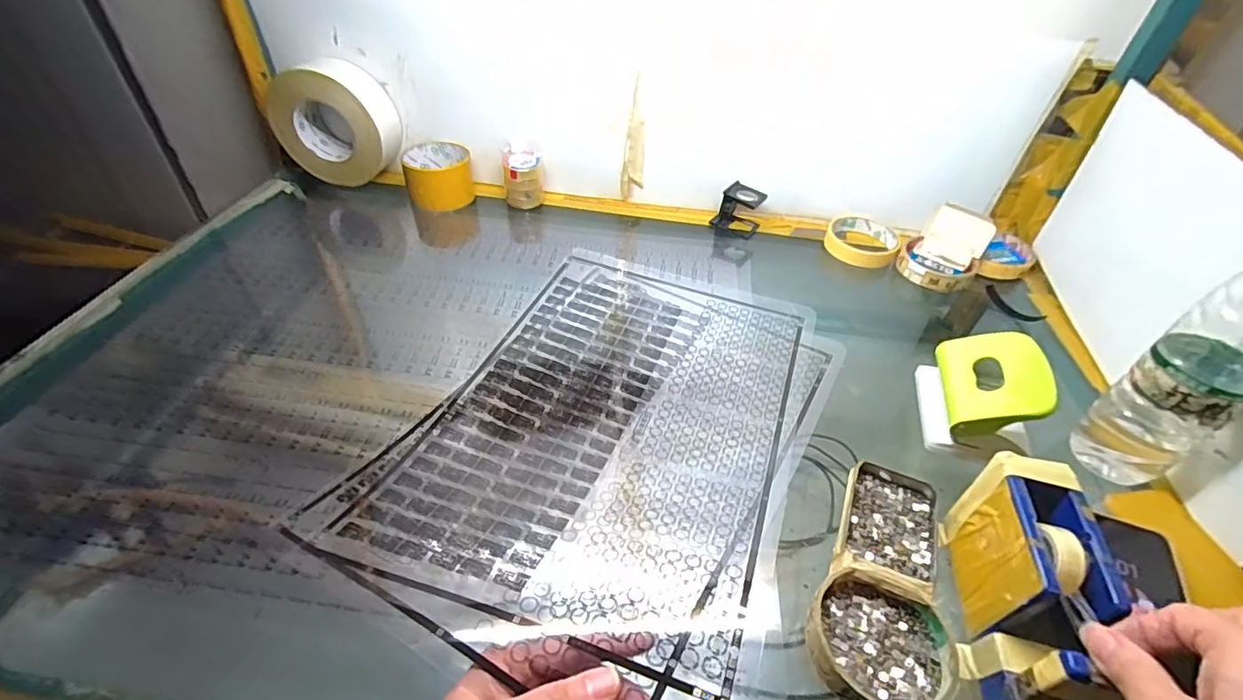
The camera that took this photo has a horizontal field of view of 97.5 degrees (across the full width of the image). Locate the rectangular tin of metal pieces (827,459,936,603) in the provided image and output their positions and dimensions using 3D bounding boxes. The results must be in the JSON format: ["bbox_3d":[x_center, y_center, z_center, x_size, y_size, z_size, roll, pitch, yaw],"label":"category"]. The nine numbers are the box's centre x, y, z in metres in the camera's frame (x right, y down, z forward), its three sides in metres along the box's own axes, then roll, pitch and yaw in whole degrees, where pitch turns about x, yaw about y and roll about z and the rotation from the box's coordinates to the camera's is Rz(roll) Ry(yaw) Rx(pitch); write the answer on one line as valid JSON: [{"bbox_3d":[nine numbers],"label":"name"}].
[{"bbox_3d":[0.189,0.123,0.384,0.064,0.017,0.104,20,45,16],"label":"rectangular tin of metal pieces"}]

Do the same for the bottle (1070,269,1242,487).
[{"bbox_3d":[0.422,0.013,0.382,0.083,0.221,0.077,-21,46,-23],"label":"bottle"}]

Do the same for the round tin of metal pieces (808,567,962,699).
[{"bbox_3d":[0.153,0.177,0.323,0.081,0.019,0.075,2,43,-2],"label":"round tin of metal pieces"}]

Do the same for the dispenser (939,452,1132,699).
[{"bbox_3d":[0.244,0.143,0.325,0.051,0.080,0.138,11,43,11],"label":"dispenser"}]

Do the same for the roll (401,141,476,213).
[{"bbox_3d":[-0.230,-0.219,0.692,0.082,0.055,0.083,-9,44,-13],"label":"roll"}]

